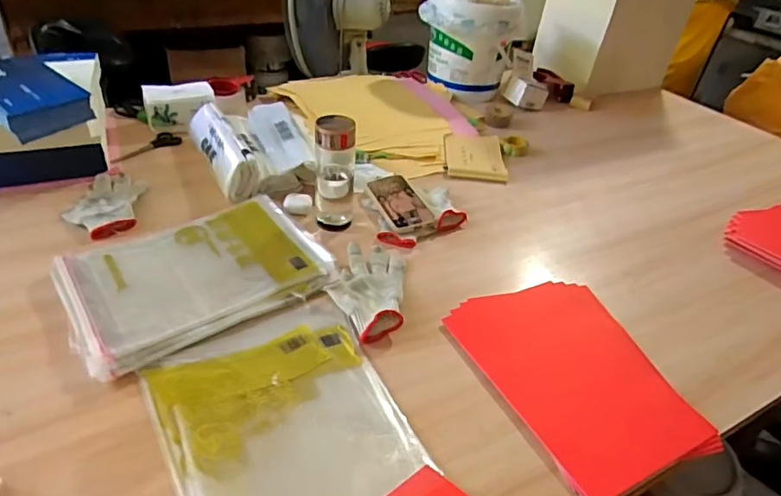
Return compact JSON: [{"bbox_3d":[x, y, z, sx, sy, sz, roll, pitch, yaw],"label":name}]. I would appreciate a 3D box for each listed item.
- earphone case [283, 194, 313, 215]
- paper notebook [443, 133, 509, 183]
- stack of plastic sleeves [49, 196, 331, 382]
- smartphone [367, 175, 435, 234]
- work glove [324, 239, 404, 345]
[{"bbox_3d":[-0.169,-0.078,0.910,0.051,0.025,0.041,-3,38,-12],"label":"earphone case"},{"bbox_3d":[0.190,-0.207,1.126,0.129,0.018,0.199,5,37,-2],"label":"paper notebook"},{"bbox_3d":[-0.280,0.028,0.738,0.349,0.023,0.262,-22,45,-32],"label":"stack of plastic sleeves"},{"bbox_3d":[0.017,-0.085,0.925,0.080,0.012,0.175,-18,43,-11],"label":"smartphone"},{"bbox_3d":[-0.032,0.057,0.734,0.101,0.032,0.191,6,37,0],"label":"work glove"}]

